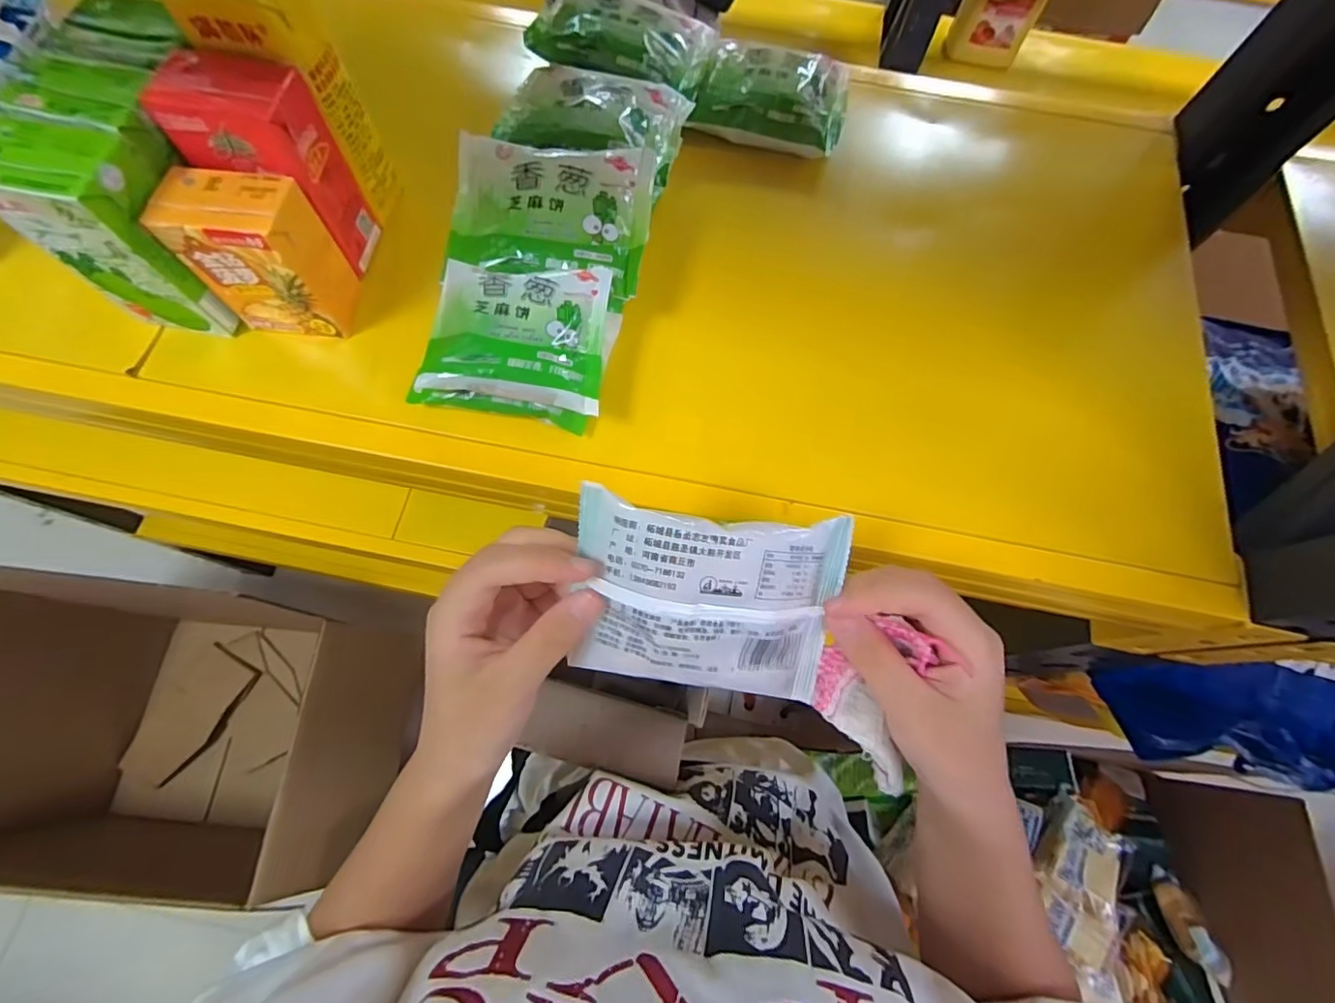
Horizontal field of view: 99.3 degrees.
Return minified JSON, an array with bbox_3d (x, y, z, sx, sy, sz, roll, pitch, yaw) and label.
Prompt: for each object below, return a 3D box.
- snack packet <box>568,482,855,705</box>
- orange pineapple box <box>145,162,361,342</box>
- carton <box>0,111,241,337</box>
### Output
[{"bbox_3d":[0.018,0.045,0.244,0.114,0.018,0.086,8,113,-9],"label":"snack packet"},{"bbox_3d":[-0.229,-0.139,0.324,0.064,0.082,0.044,3,71,-1],"label":"orange pineapple box"},{"bbox_3d":[-0.294,-0.145,0.310,0.067,0.102,0.048,10,71,2],"label":"carton"}]

